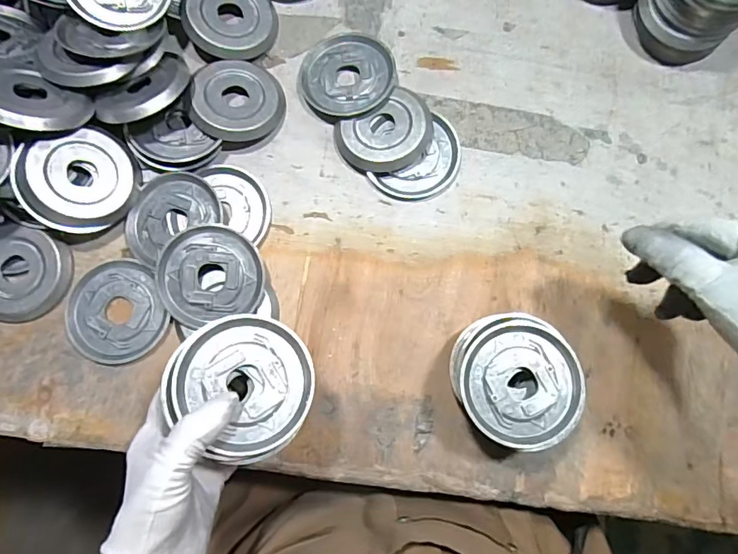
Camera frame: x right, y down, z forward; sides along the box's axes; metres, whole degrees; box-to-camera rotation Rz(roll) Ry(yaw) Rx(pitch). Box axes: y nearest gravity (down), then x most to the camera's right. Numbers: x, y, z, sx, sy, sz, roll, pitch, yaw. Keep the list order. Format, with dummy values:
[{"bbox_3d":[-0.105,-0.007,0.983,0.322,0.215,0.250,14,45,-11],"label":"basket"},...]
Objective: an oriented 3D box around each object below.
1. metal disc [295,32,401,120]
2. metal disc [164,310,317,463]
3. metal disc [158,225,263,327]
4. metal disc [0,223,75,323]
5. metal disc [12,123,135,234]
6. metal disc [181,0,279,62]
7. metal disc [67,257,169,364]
[{"bbox_3d":[-0.020,-0.183,0.448,0.086,0.014,0.085,0,78,-1],"label":"metal disc"},{"bbox_3d":[-0.081,0.068,0.314,0.087,0.016,0.086,0,78,-1],"label":"metal disc"},{"bbox_3d":[-0.129,-0.002,0.403,0.083,0.008,0.081,0,89,-4],"label":"metal disc"},{"bbox_3d":[-0.291,-0.003,0.409,0.084,0.014,0.075,14,78,2],"label":"metal disc"},{"bbox_3d":[-0.233,-0.078,0.399,0.086,0.013,0.077,-21,95,-33],"label":"metal disc"},{"bbox_3d":[-0.125,-0.234,0.449,0.081,0.008,0.073,24,79,-15],"label":"metal disc"},{"bbox_3d":[-0.208,0.029,0.407,0.077,0.006,0.084,0,78,-1],"label":"metal disc"}]

